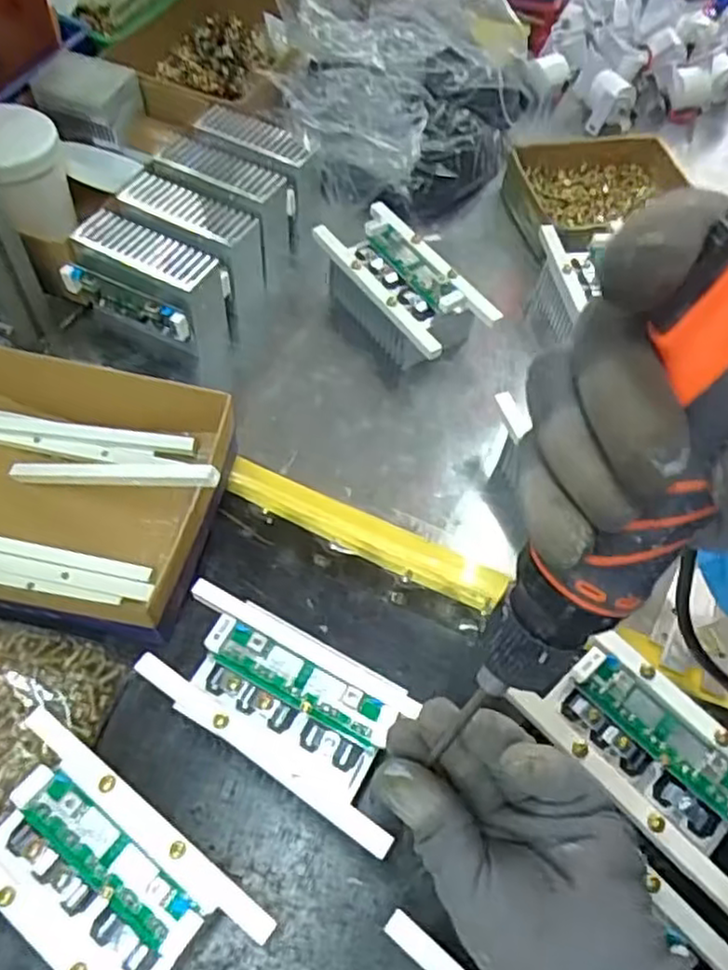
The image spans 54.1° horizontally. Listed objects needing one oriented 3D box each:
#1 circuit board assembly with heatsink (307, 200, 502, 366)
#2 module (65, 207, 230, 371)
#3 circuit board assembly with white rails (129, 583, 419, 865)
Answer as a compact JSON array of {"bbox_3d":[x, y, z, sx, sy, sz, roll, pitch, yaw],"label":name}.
[{"bbox_3d":[0.034,-0.174,0.652,0.085,0.062,0.168,-33,65,-21],"label":"circuit board assembly with heatsink"},{"bbox_3d":[-0.181,-0.164,0.611,0.121,0.094,0.068,24,60,12],"label":"module"},{"bbox_3d":[-0.044,0.127,0.427,0.170,0.017,0.082,30,61,15],"label":"circuit board assembly with white rails"}]

